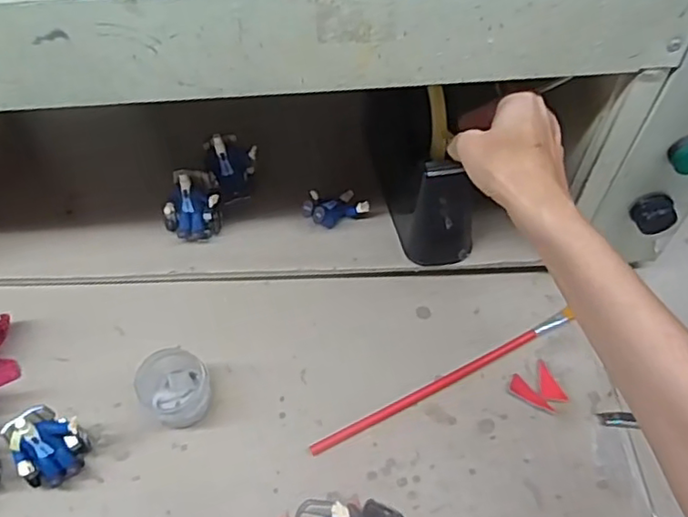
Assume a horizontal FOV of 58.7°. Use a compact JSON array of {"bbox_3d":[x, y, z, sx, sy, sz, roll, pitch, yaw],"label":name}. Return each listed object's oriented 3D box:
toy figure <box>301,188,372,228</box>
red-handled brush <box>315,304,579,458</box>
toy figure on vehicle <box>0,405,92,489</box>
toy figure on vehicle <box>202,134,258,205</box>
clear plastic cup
[{"bbox_3d":[-0.010,-0.050,0.556,0.056,0.027,0.039,-16,59,-9],"label":"toy figure"},{"bbox_3d":[0.083,0.099,0.500,0.240,0.007,0.011,-24,60,-13],"label":"red-handled brush"},{"bbox_3d":[-0.218,0.140,0.450,0.039,0.059,0.048,17,59,11],"label":"toy figure on vehicle"},{"bbox_3d":[-0.103,-0.083,0.575,0.045,0.058,0.046,-22,60,-12],"label":"toy figure on vehicle"},{"bbox_3d":[-0.131,0.103,0.485,0.051,0.040,0.056,-1,58,1],"label":"clear plastic cup"}]

